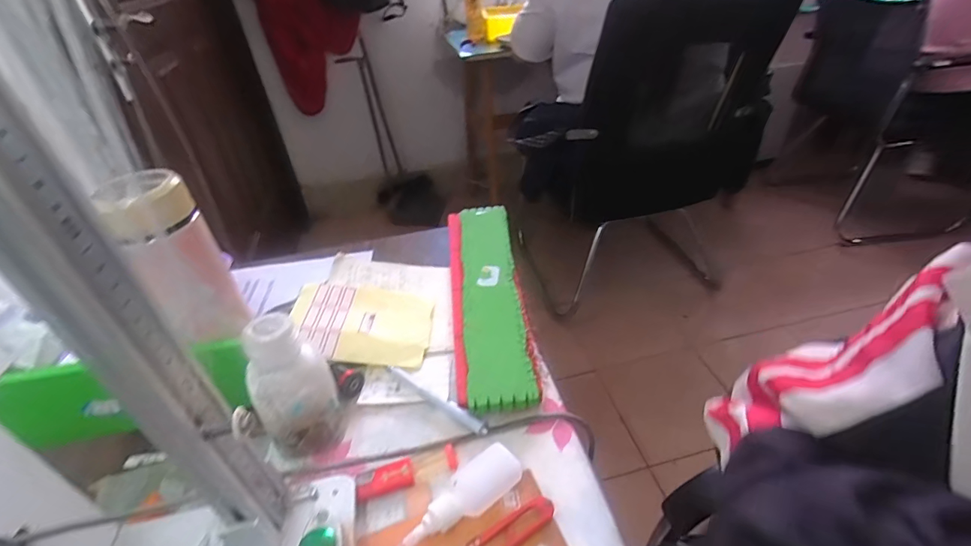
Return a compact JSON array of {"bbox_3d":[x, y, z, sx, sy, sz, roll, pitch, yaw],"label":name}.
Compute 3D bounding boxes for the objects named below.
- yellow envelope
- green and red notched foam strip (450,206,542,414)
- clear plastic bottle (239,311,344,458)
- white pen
[{"bbox_3d":[-0.139,0.054,0.512,0.151,0.008,0.108,9,46,-2],"label":"yellow envelope"},{"bbox_3d":[0.000,0.018,0.543,0.080,0.021,0.349,-9,40,2],"label":"green and red notched foam strip"},{"bbox_3d":[-0.166,0.092,0.392,0.059,0.118,0.061,-18,38,-16],"label":"clear plastic bottle"},{"bbox_3d":[-0.048,0.118,0.433,0.127,0.010,0.015,24,45,33],"label":"white pen"}]

